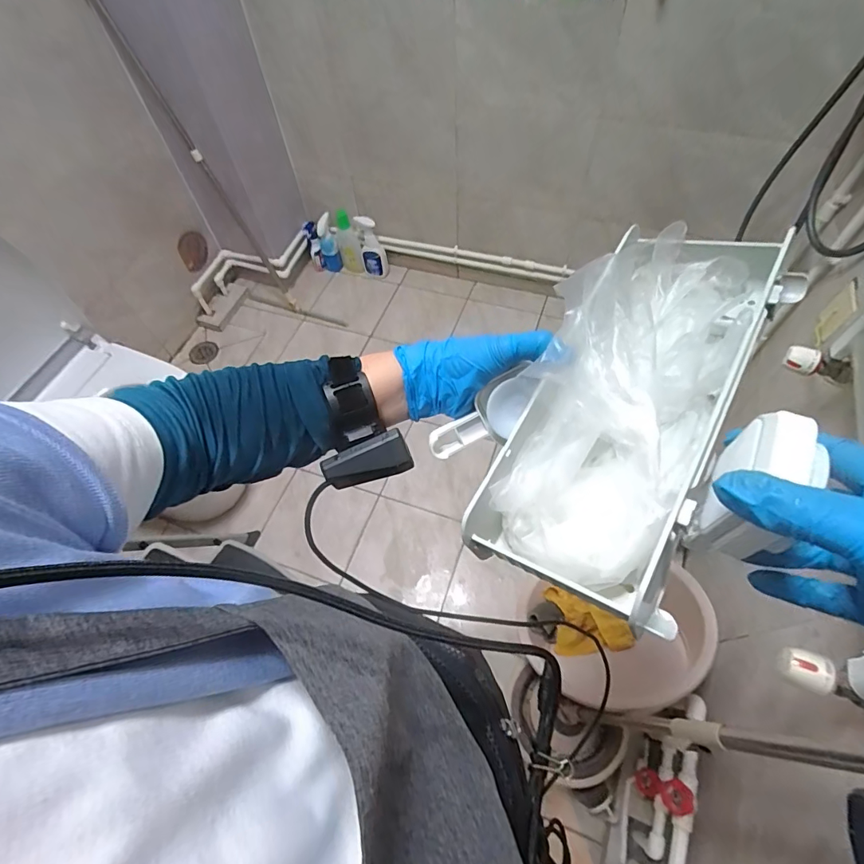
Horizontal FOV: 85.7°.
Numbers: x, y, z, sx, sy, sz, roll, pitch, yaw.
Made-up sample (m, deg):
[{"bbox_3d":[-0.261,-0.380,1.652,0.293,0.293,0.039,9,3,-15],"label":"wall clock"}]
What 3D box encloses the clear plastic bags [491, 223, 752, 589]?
[{"bbox_3d":[0.142,-0.039,0.339,0.122,0.055,0.296,23,70,15],"label":"clear plastic bags"}]

